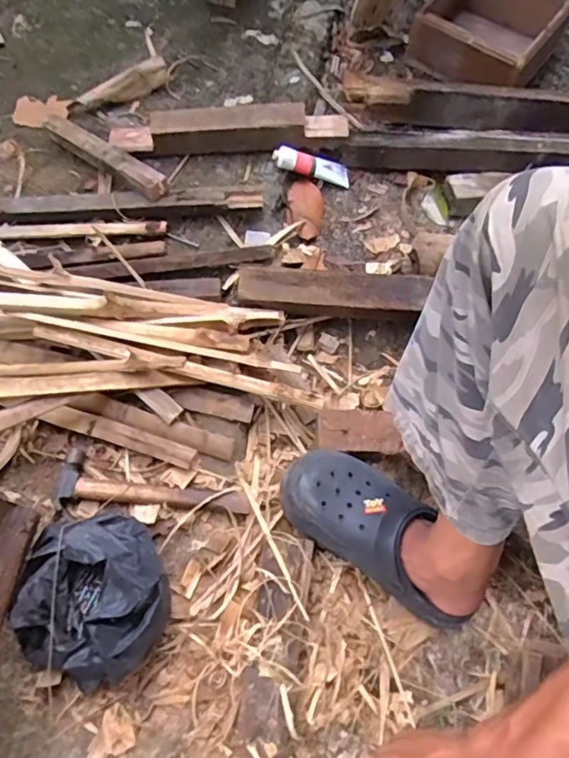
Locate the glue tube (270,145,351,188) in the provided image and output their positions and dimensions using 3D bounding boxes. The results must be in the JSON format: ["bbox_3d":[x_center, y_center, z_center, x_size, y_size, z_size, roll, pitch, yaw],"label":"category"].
[{"bbox_3d":[0.047,-0.362,0.949,0.135,0.026,0.037,11,65,-19],"label":"glue tube"}]

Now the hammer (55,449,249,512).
[{"bbox_3d":[-0.165,0.139,0.710,0.242,0.024,0.062,8,67,4],"label":"hammer"}]

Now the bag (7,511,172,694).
[{"bbox_3d":[-0.217,0.244,0.629,0.168,0.082,0.174,-19,68,-8],"label":"bag"}]

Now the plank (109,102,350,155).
[{"bbox_3d":[-0.094,-0.421,0.946,0.399,0.054,0.073,0,67,1],"label":"plank"}]

